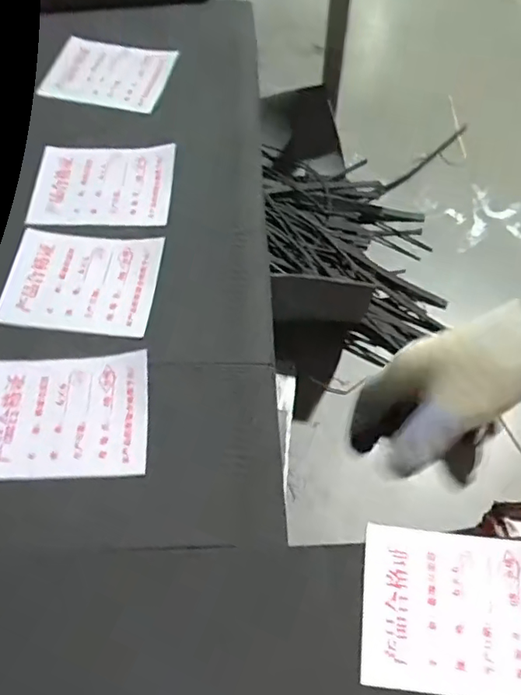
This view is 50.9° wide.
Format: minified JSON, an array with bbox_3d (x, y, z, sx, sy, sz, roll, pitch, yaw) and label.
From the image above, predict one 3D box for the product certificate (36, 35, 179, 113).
[{"bbox_3d":[-0.128,-0.239,0.475,0.101,0.007,0.081,19,67,9],"label":"product certificate"}]

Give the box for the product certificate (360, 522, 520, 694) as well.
[{"bbox_3d":[0.106,0.135,0.281,0.104,0.006,0.075,6,65,4],"label":"product certificate"}]

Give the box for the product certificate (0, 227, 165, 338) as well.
[{"bbox_3d":[-0.124,-0.047,0.377,0.106,0.006,0.077,5,64,5],"label":"product certificate"}]

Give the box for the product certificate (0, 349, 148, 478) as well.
[{"bbox_3d":[-0.121,0.039,0.333,0.103,0.006,0.076,-2,63,2],"label":"product certificate"}]

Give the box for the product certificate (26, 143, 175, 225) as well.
[{"bbox_3d":[-0.120,-0.125,0.416,0.103,0.004,0.076,0,63,3],"label":"product certificate"}]

